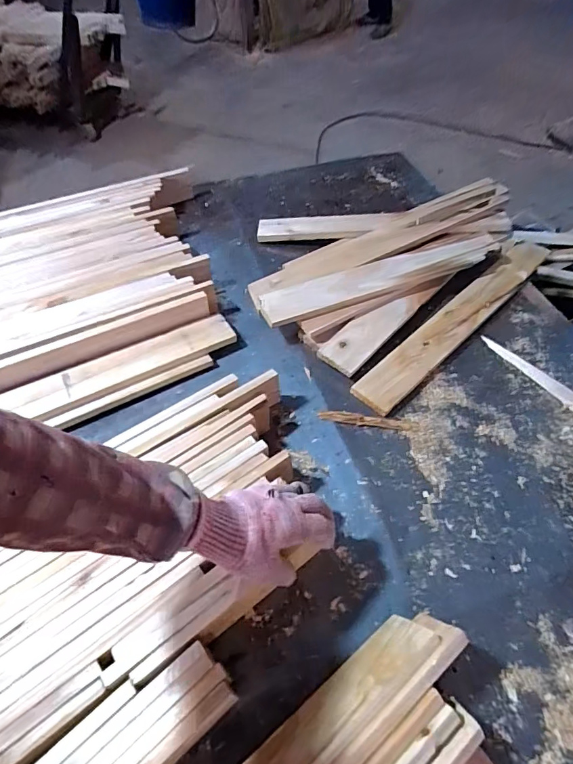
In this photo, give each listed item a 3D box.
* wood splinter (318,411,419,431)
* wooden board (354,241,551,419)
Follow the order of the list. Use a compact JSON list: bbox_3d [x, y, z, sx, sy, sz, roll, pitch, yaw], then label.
[{"bbox_3d":[0.123,0.057,0.669,0.147,0.006,0.018,6,54,4],"label":"wood splinter"},{"bbox_3d":[0.304,-0.114,0.785,0.508,0.034,0.067,-38,62,-25],"label":"wooden board"}]

